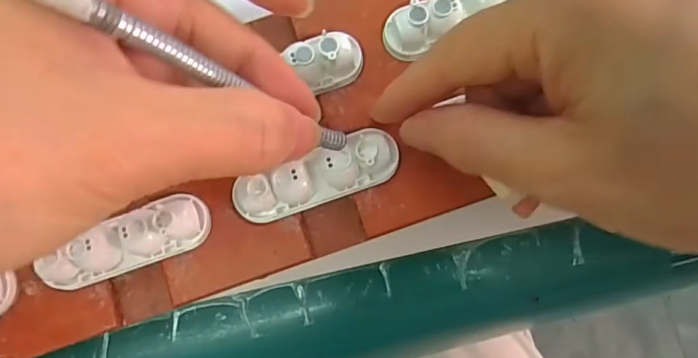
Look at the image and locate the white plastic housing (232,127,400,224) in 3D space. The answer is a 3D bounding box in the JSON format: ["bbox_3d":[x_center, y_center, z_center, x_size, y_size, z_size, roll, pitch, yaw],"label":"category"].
[{"bbox_3d":[-0.011,0.000,0.172,0.061,0.018,0.017,-22,81,1],"label":"white plastic housing"}]

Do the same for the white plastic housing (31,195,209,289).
[{"bbox_3d":[-0.080,0.024,0.171,0.060,0.016,0.017,-25,81,-2],"label":"white plastic housing"}]

